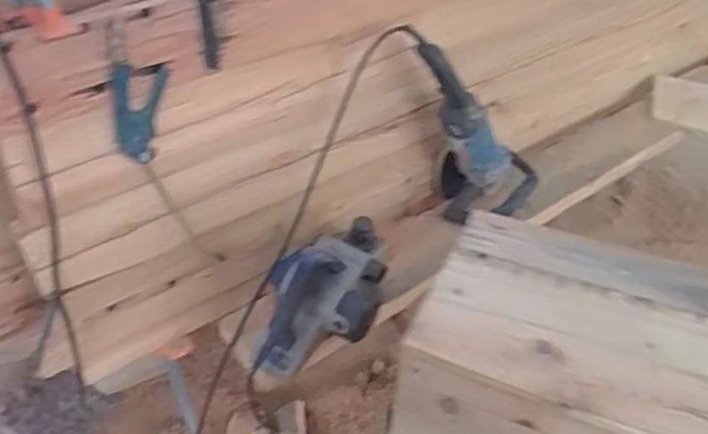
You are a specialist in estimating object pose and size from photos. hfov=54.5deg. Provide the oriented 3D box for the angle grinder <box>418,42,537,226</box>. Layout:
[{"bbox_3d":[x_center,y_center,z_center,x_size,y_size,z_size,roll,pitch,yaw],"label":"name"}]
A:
[{"bbox_3d":[0.213,-0.154,1.233,0.172,0.379,0.145,-29,49,-2],"label":"angle grinder"}]

